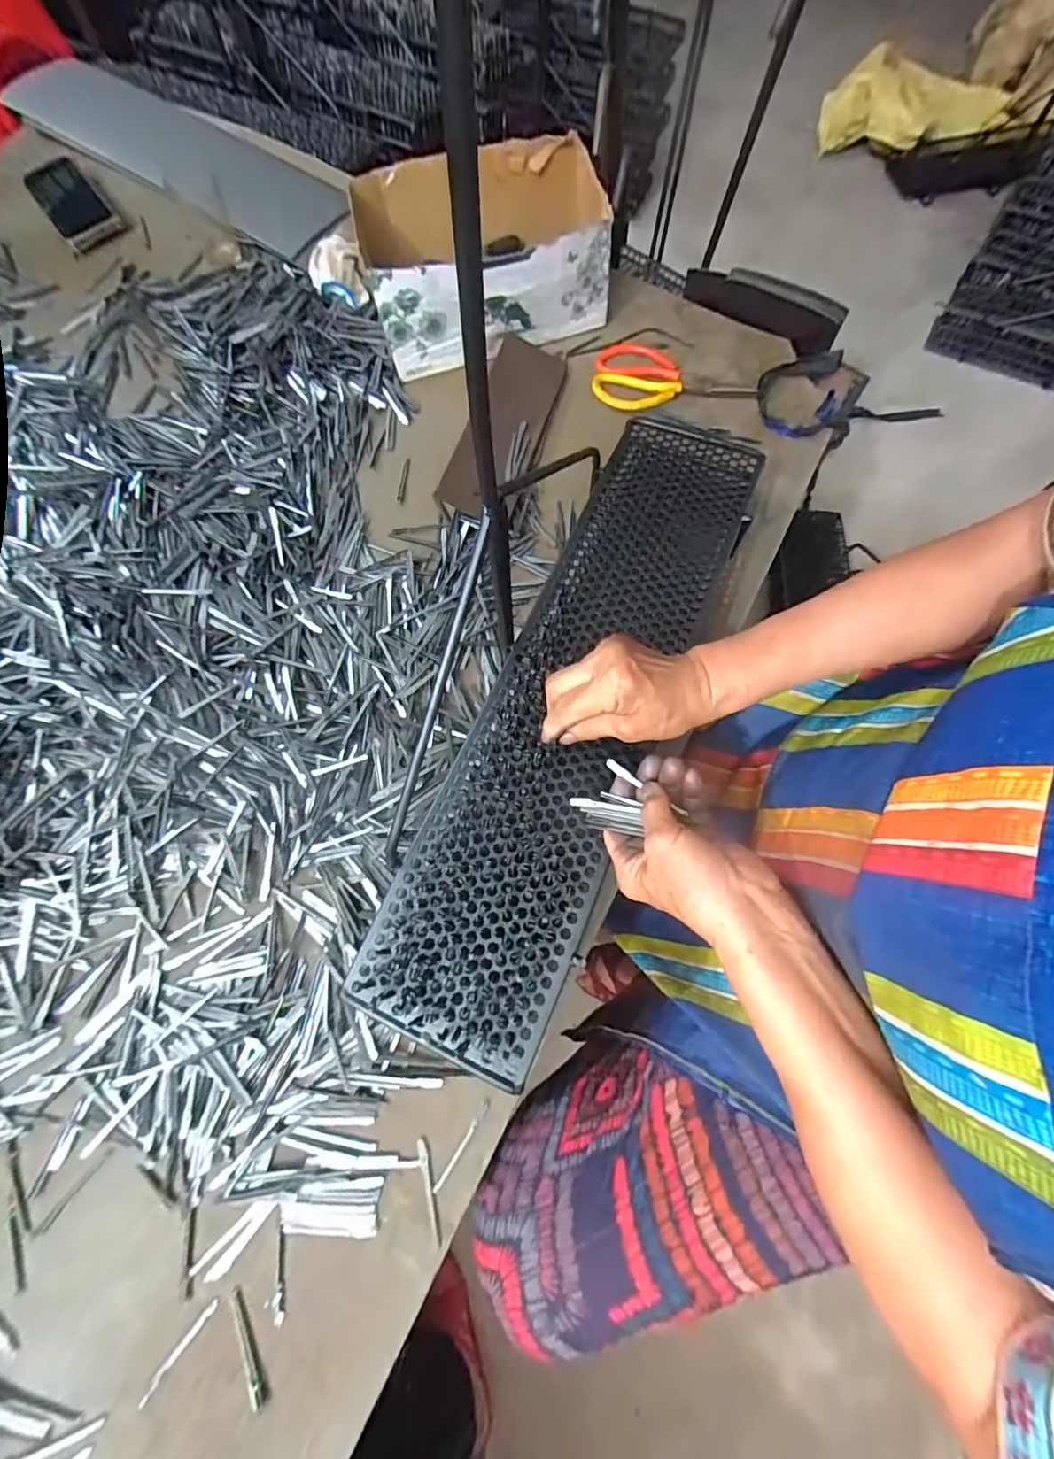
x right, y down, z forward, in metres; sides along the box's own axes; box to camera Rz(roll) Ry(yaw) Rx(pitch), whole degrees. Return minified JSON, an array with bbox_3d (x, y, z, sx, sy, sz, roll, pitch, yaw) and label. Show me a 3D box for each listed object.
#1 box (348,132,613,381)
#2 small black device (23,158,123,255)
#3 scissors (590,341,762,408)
[{"bbox_3d":[-0.043,-0.590,0.632,0.307,0.107,0.210,-16,72,-5],"label":"box"},{"bbox_3d":[-0.647,-0.749,0.729,0.078,0.018,0.183,-37,75,-11],"label":"small black device"},{"bbox_3d":[0.183,-0.441,0.637,0.194,0.012,0.099,9,72,3],"label":"scissors"}]

